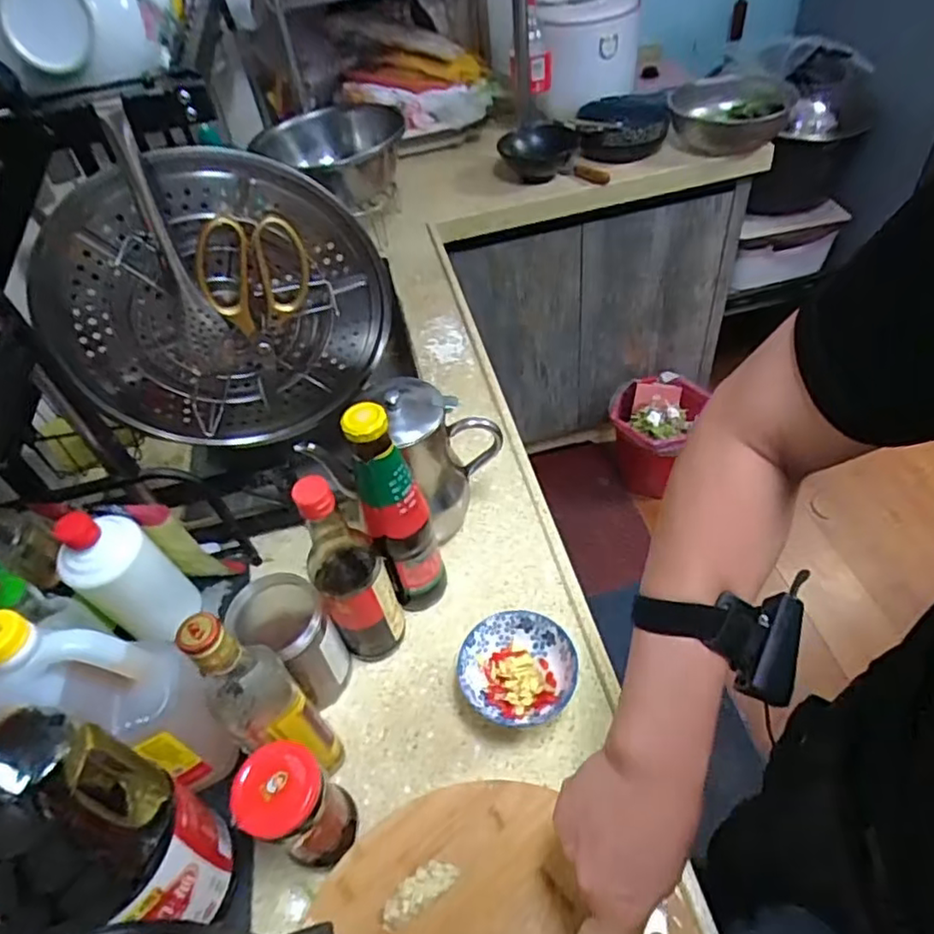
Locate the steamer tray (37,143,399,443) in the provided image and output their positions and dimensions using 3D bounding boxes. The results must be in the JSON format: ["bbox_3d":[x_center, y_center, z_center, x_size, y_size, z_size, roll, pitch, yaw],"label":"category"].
[{"bbox_3d":[-0.220,-0.134,0.593,0.296,0.283,0.048,-20,48,-9],"label":"steamer tray"}]

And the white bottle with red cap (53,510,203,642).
[{"bbox_3d":[-0.329,0.105,0.621,0.059,0.169,0.068,4,49,12],"label":"white bottle with red cap"}]

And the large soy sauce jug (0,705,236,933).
[{"bbox_3d":[-0.237,0.234,0.406,0.090,0.258,0.103,21,54,25],"label":"large soy sauce jug"}]

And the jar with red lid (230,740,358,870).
[{"bbox_3d":[-0.134,0.275,0.516,0.057,0.147,0.068,17,53,22],"label":"jar with red lid"}]

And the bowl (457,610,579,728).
[{"bbox_3d":[0.047,0.198,0.620,0.106,0.060,0.097,-4,48,5],"label":"bowl"}]

